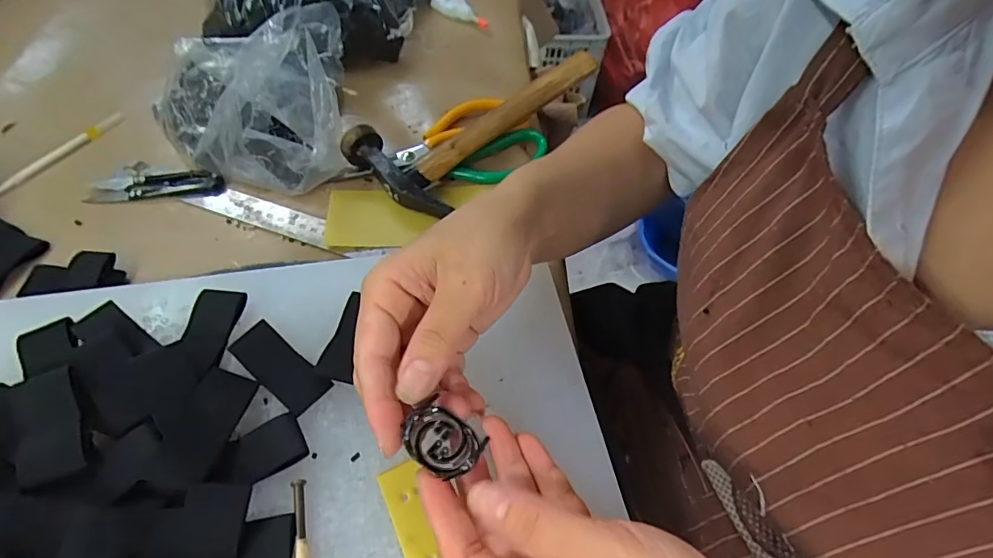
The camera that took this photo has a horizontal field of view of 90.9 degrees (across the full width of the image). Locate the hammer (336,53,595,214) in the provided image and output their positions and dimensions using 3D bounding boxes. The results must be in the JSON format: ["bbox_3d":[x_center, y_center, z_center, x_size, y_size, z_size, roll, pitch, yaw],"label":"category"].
[{"bbox_3d":[-0.020,-0.140,0.430,0.114,0.040,0.210,35,60,21],"label":"hammer"}]

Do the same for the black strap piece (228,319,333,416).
[{"bbox_3d":[-0.121,0.049,0.273,0.062,0.005,0.025,34,60,20],"label":"black strap piece"}]

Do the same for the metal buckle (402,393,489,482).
[{"bbox_3d":[-0.024,0.069,0.211,0.034,0.008,0.025,33,60,20],"label":"metal buckle"}]

